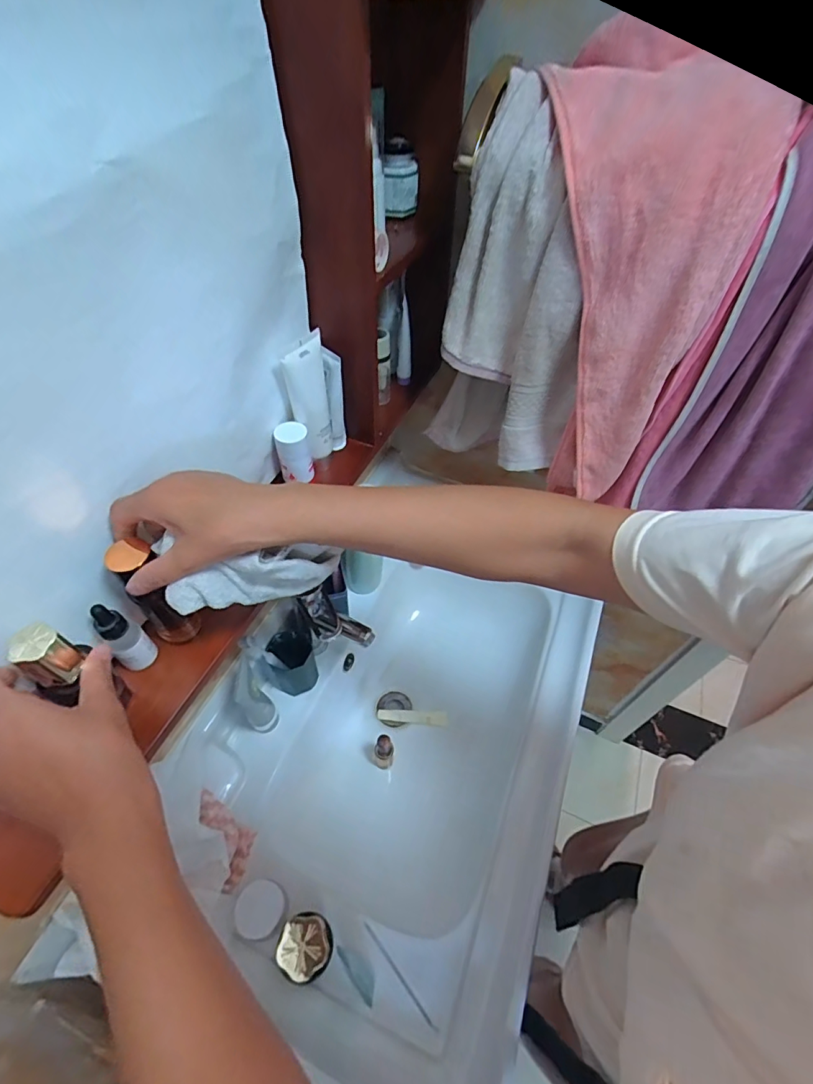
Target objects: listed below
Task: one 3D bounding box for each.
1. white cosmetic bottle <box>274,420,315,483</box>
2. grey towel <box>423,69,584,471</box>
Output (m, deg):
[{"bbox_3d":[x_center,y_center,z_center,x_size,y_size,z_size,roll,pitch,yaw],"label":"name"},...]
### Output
[{"bbox_3d":[-0.128,-0.104,0.532,0.036,0.063,0.033,-11,52,-10],"label":"white cosmetic bottle"},{"bbox_3d":[0.122,-0.247,0.523,0.103,0.339,0.156,-37,61,-27],"label":"grey towel"}]

